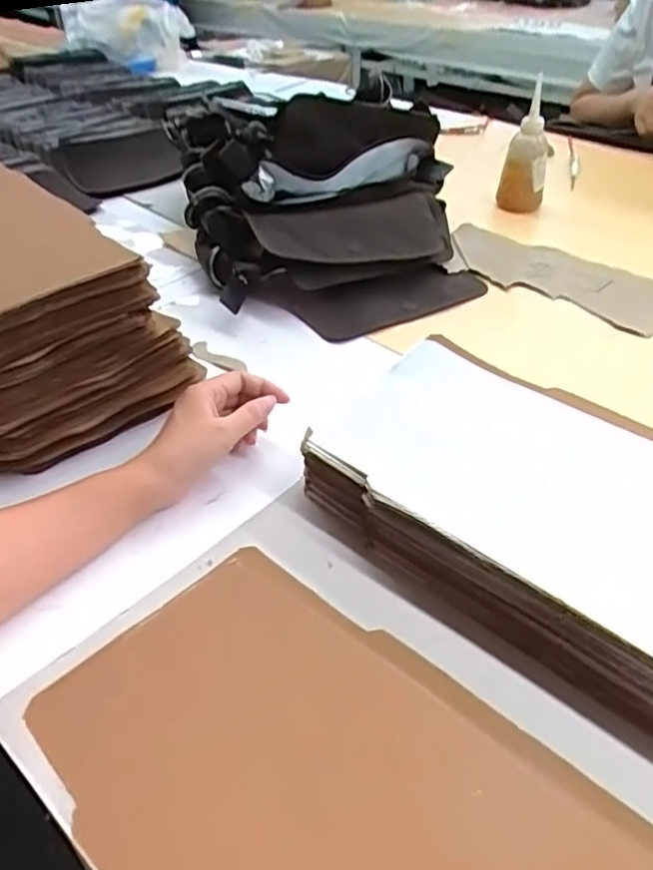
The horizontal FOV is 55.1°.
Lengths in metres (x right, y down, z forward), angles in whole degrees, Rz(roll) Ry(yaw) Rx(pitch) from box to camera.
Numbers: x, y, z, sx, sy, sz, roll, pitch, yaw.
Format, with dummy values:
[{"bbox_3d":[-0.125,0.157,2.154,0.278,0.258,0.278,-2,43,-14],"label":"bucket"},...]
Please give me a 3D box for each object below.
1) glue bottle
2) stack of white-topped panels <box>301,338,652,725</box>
[{"bbox_3d":[0.294,-0.416,0.912,0.064,0.155,0.053,13,43,17],"label":"glue bottle"},{"bbox_3d":[0.186,0.069,0.422,0.451,0.053,0.203,30,50,31],"label":"stack of white-topped panels"}]

